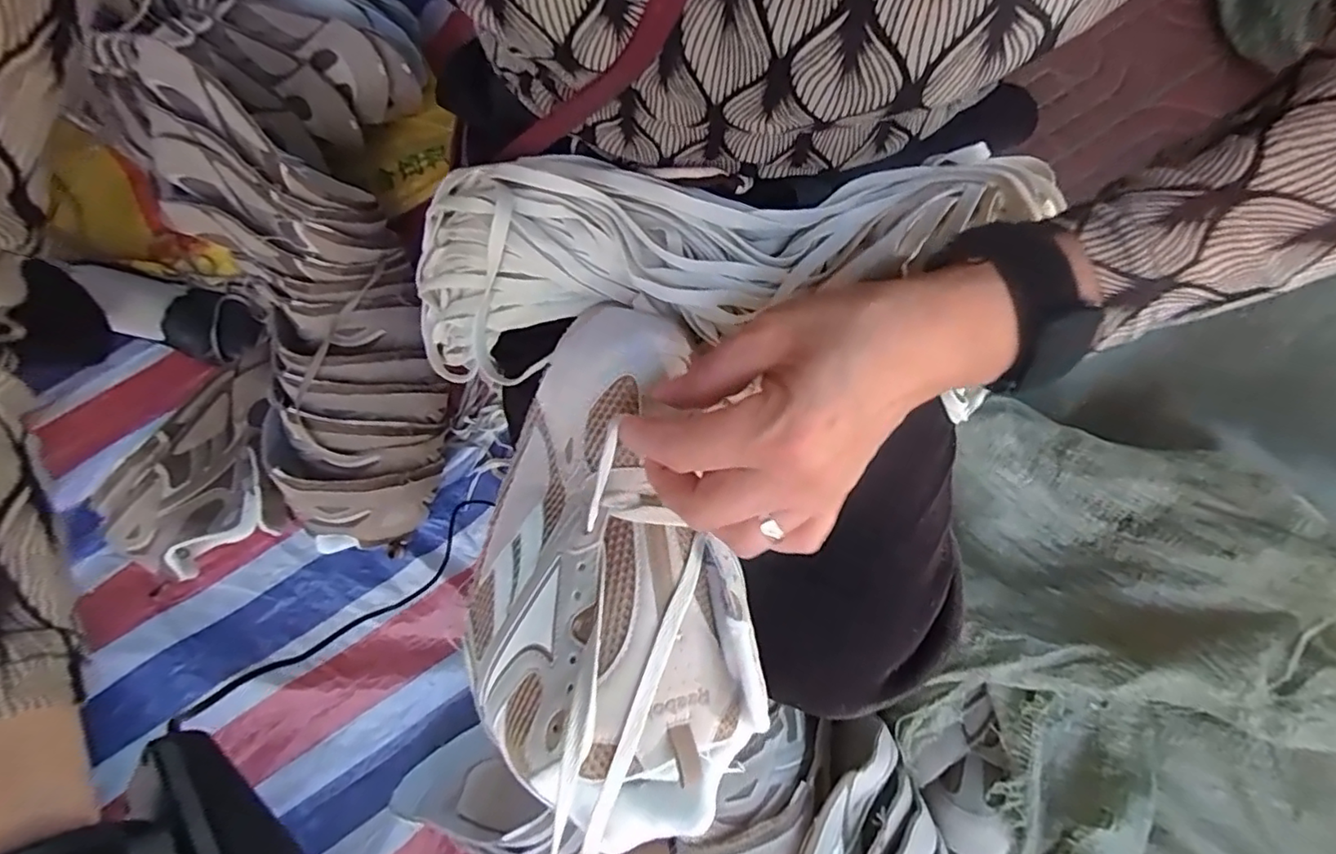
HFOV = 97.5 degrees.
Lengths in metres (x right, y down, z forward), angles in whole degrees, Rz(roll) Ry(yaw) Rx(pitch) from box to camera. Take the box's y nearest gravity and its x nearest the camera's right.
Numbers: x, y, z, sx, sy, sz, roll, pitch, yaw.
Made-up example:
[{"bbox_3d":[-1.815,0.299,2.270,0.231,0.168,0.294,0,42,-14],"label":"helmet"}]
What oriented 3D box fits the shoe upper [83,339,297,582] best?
[{"bbox_3d":[-0.512,0.034,0.668,0.089,0.148,0.278,7,79,2],"label":"shoe upper"}]

